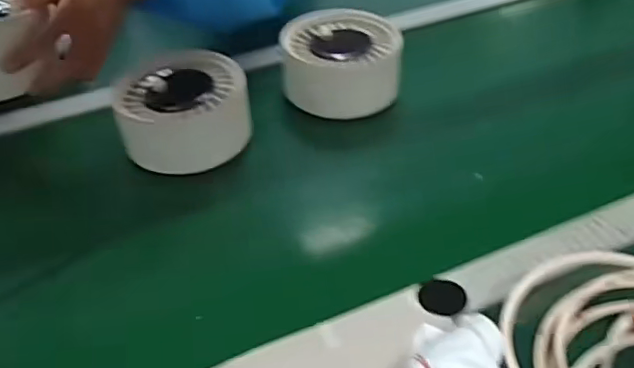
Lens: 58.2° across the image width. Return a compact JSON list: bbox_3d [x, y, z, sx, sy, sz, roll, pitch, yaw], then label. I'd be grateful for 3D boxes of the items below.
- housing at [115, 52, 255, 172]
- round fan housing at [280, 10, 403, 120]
[{"bbox_3d":[-0.147,-0.084,0.631,0.135,0.074,0.128,-1,43,1],"label":"housing"},{"bbox_3d":[0.029,-0.140,0.692,0.141,0.081,0.128,-6,43,-5],"label":"round fan housing"}]

